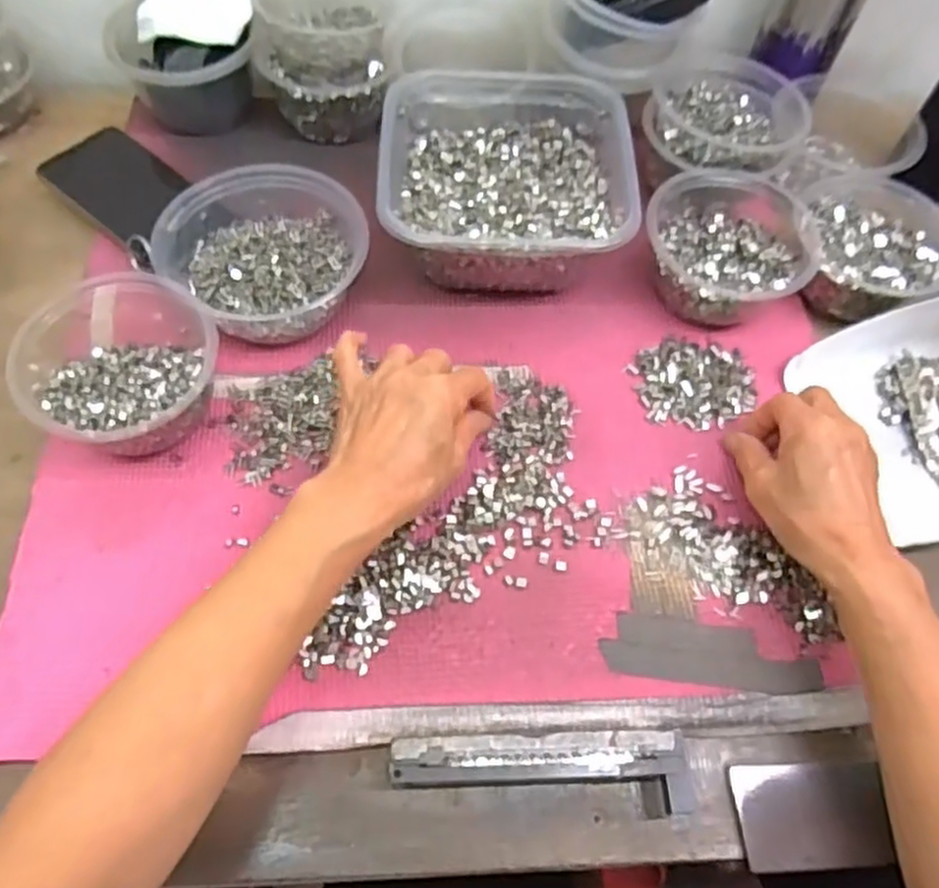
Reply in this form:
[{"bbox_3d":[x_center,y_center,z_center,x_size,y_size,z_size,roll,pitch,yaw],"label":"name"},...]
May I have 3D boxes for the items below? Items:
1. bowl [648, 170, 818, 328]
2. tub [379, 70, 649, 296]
[{"bbox_3d":[0.184,-0.140,0.526,0.113,0.054,0.115,1,60,-3],"label":"bowl"},{"bbox_3d":[0.024,-0.198,0.542,0.174,0.073,0.186,0,62,-3],"label":"tub"}]

